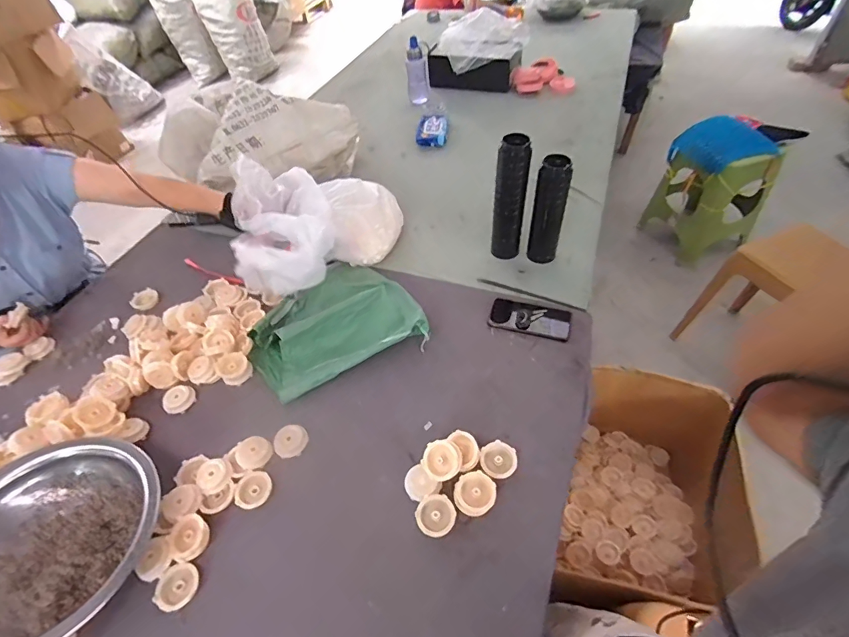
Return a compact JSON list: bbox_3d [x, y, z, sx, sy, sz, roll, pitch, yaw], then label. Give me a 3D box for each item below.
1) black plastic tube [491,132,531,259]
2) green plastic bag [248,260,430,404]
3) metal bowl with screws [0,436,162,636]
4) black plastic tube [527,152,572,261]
[{"bbox_3d":[0.184,-0.252,0.907,0.069,0.278,0.059,4,52,8],"label":"black plastic tube"},{"bbox_3d":[-0.191,0.014,0.882,0.341,0.048,0.265,-29,55,-17],"label":"green plastic bag"},{"bbox_3d":[-0.560,0.327,0.613,0.305,0.110,0.305,-4,52,2],"label":"metal bowl with screws"},{"bbox_3d":[0.269,-0.229,0.906,0.070,0.238,0.058,-4,52,2],"label":"black plastic tube"}]

